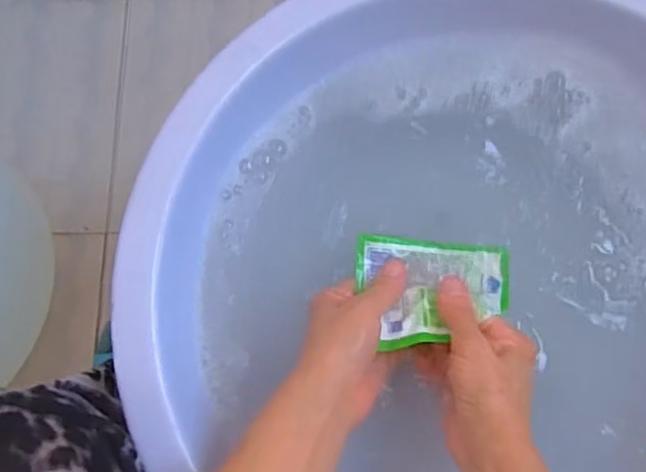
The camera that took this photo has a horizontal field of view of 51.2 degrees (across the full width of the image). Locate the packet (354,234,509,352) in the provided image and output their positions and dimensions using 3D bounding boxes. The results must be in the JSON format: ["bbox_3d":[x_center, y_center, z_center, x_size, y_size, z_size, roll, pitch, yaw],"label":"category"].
[{"bbox_3d":[0.072,0.038,0.444,0.101,0.019,0.072,4,77,2],"label":"packet"}]

